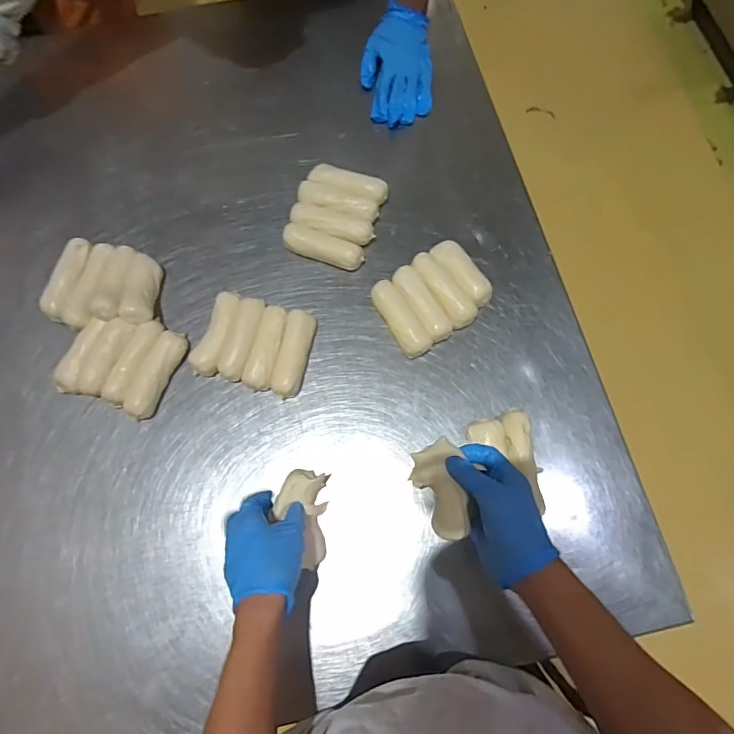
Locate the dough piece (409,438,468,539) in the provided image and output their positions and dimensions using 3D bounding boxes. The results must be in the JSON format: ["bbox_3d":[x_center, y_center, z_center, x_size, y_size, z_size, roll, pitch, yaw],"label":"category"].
[{"bbox_3d":[0.073,0.116,0.445,0.050,0.025,0.094,-12,59,-2],"label":"dough piece"}]

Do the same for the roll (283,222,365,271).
[{"bbox_3d":[-0.059,-0.157,0.615,0.107,0.027,0.035,21,75,8],"label":"roll"}]

